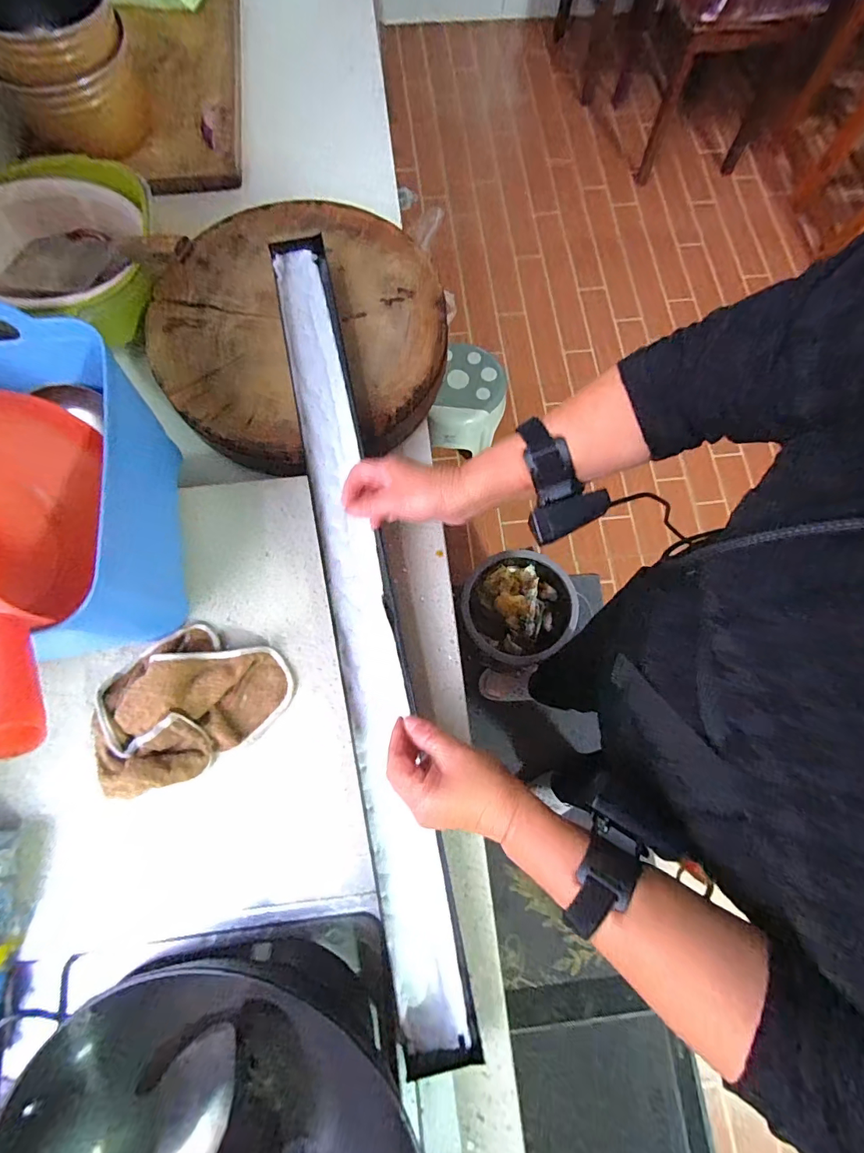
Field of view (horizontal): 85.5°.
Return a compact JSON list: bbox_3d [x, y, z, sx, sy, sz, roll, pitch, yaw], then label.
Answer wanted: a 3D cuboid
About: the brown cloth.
[{"bbox_3d":[-0.245,0.121,0.490,0.165,0.044,0.145,-39,80,-8],"label":"brown cloth"}]

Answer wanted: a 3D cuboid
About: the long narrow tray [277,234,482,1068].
[{"bbox_3d":[-0.081,0.005,0.519,0.069,0.035,0.893,-11,78,-3],"label":"long narrow tray"}]

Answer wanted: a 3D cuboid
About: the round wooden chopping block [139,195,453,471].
[{"bbox_3d":[-0.172,-0.329,0.636,0.375,0.070,0.379,0,77,0],"label":"round wooden chopping block"}]

